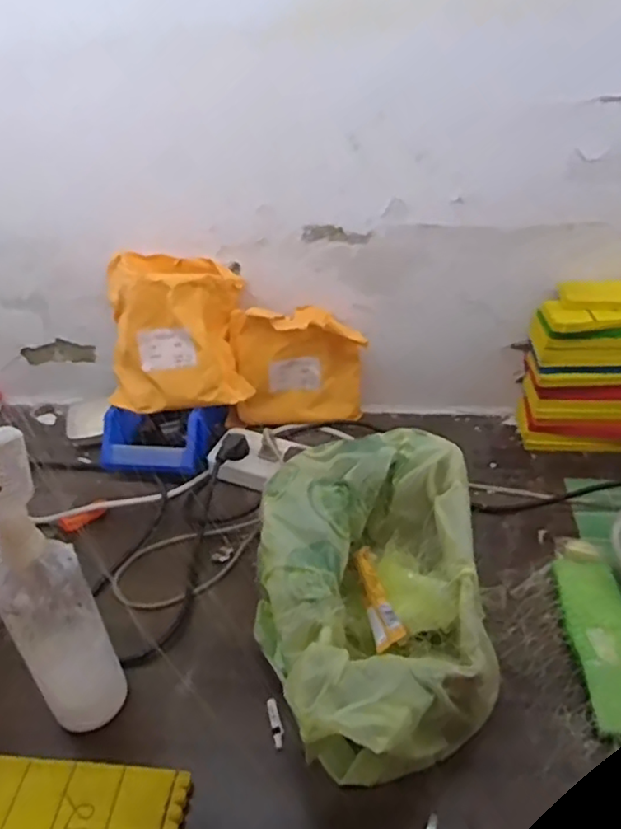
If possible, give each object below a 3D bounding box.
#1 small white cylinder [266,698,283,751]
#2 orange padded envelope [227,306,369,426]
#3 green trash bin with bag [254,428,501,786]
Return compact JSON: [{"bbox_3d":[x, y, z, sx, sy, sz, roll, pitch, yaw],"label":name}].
[{"bbox_3d":[-0.030,0.263,0.528,0.009,0.009,0.043,-11,36,-11],"label":"small white cylinder"},{"bbox_3d":[-0.017,-0.061,0.819,0.171,0.167,0.047,-1,31,0],"label":"orange padded envelope"},{"bbox_3d":[0.058,0.155,0.559,0.203,0.122,0.313,-1,35,3],"label":"green trash bin with bag"}]

